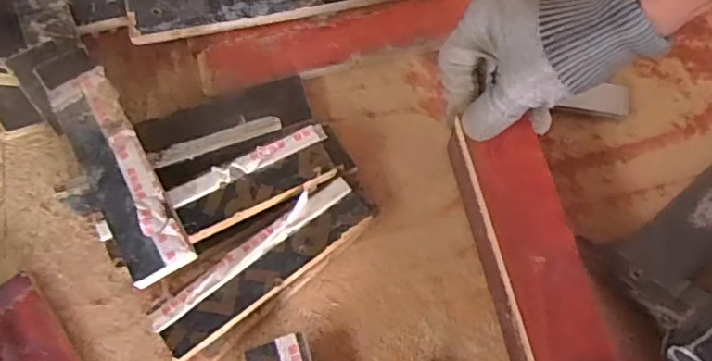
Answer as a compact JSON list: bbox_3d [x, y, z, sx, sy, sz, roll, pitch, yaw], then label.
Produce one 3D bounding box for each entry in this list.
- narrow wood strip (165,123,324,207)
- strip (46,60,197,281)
[{"bbox_3d":[-0.076,-0.013,0.427,0.117,0.005,0.015,-25,70,-6],"label":"narrow wood strip"},{"bbox_3d":[-0.163,-0.007,0.413,0.043,0.011,0.163,-29,70,-8],"label":"strip"}]

